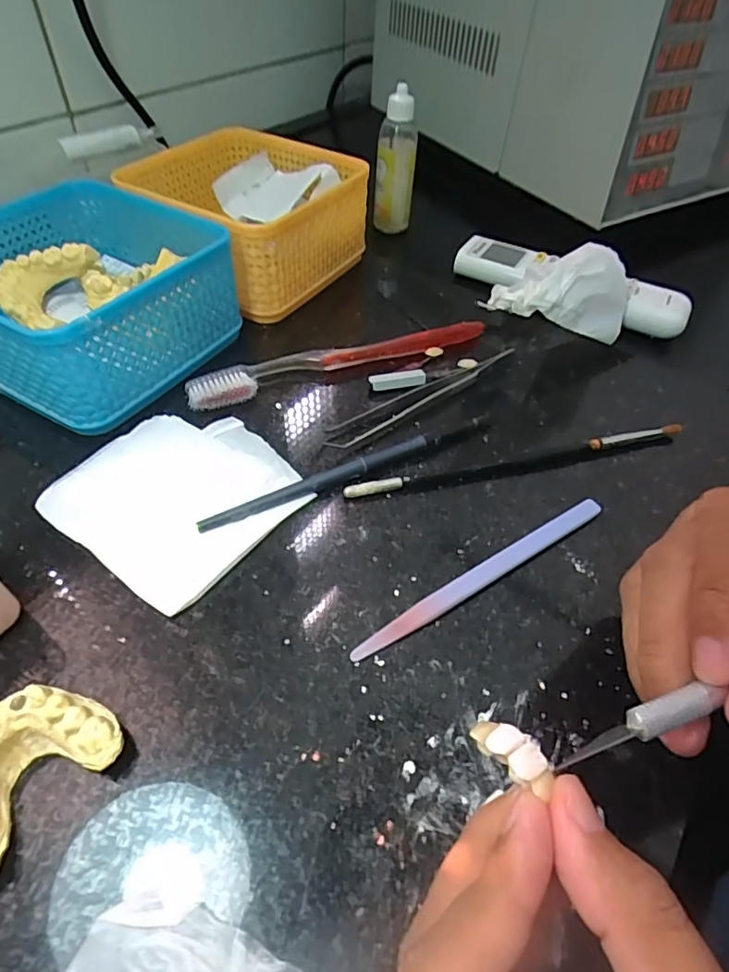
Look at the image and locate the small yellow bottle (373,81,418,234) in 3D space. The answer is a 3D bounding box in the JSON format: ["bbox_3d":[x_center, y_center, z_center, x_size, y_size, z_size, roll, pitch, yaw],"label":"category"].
[{"bbox_3d":[0.027,-0.272,0.457,0.033,0.109,0.026,7,50,0],"label":"small yellow bottle"}]

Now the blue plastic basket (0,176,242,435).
[{"bbox_3d":[-0.156,-0.109,0.304,0.128,0.061,0.128,28,53,17],"label":"blue plastic basket"}]

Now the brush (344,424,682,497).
[{"bbox_3d":[0.081,-0.015,0.279,0.186,0.009,0.010,-10,52,-13],"label":"brush"}]

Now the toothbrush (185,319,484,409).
[{"bbox_3d":[-0.012,-0.079,0.320,0.186,0.012,0.021,-17,53,-18],"label":"toothbrush"}]

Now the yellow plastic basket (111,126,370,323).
[{"bbox_3d":[-0.080,-0.190,0.375,0.128,0.059,0.127,30,54,18],"label":"yellow plastic basket"}]

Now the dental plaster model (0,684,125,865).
[{"bbox_3d":[-0.109,0.088,0.169,0.037,0.026,0.054,34,55,21],"label":"dental plaster model"}]

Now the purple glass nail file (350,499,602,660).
[{"bbox_3d":[0.054,0.038,0.235,0.137,0.004,0.009,-26,68,-22],"label":"purple glass nail file"}]

